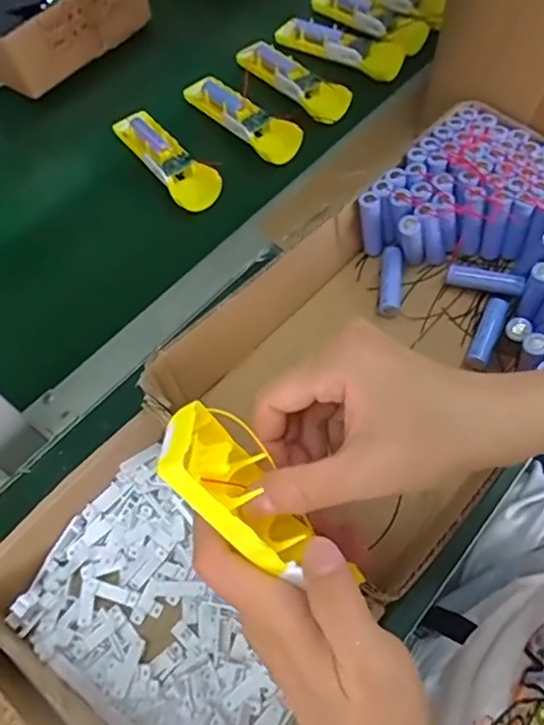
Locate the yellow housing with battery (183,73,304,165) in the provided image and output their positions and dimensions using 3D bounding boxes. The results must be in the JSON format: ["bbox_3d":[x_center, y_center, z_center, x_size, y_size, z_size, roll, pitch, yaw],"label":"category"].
[{"bbox_3d":[-0.036,-0.274,0.619,0.164,0.019,0.043,40,71,21],"label":"yellow housing with battery"}]

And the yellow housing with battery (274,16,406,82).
[{"bbox_3d":[0.079,-0.384,0.670,0.162,0.023,0.055,24,67,15],"label":"yellow housing with battery"}]

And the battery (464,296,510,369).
[{"bbox_3d":[0.186,-0.025,0.484,0.019,0.023,0.068,24,66,14],"label":"battery"}]

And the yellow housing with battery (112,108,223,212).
[{"bbox_3d":[-0.114,-0.220,0.595,0.047,0.023,0.156,-37,67,-15],"label":"yellow housing with battery"}]

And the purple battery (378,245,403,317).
[{"bbox_3d":[0.109,-0.074,0.511,0.018,0.021,0.068,6,63,6],"label":"purple battery"}]

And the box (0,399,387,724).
[{"bbox_3d":[-0.062,0.161,0.366,0.228,0.070,0.166,39,71,20],"label":"box"}]

